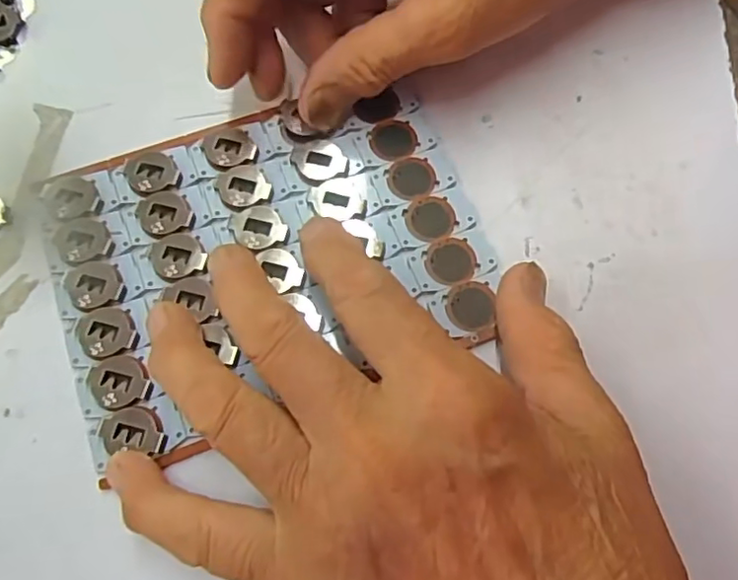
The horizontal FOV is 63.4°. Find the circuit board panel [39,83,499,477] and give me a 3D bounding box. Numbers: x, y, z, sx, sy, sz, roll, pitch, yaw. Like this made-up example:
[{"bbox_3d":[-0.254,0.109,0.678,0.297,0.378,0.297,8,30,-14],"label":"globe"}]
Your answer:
[{"bbox_3d":[-0.036,-0.015,0.214,0.149,0.005,0.111,-19,72,-7],"label":"circuit board panel"}]

